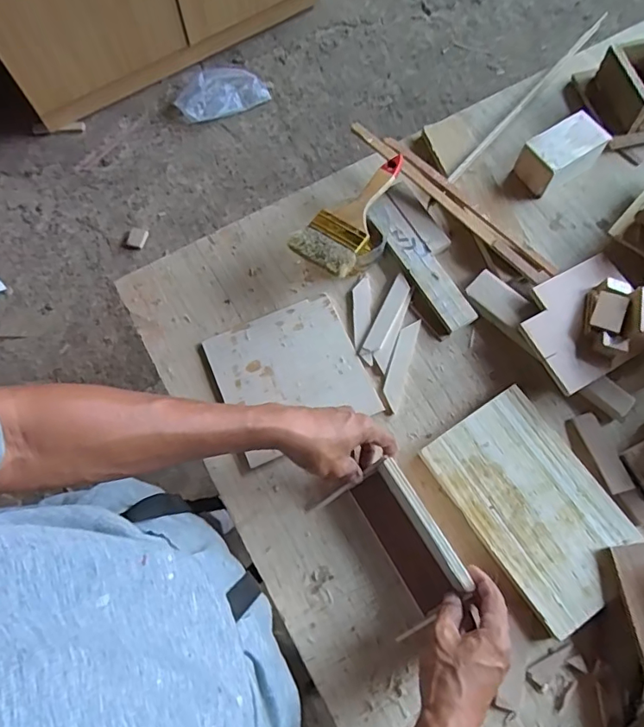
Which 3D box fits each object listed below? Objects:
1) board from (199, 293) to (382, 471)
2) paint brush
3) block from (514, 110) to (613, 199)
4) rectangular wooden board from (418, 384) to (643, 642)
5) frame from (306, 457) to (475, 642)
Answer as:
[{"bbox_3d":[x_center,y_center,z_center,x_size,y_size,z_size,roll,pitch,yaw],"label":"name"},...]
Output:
[{"bbox_3d":[-0.039,0.012,0.617,0.171,0.005,0.170,-23,70,-8],"label":"board"},{"bbox_3d":[0.040,-0.195,0.630,0.080,0.015,0.182,30,74,10],"label":"paint brush"},{"bbox_3d":[0.331,-0.291,0.696,0.112,0.056,0.069,-30,72,-11],"label":"block"},{"bbox_3d":[0.234,0.155,0.557,0.143,0.020,0.228,-32,72,-11],"label":"rectangular wooden board"},{"bbox_3d":[0.076,0.194,0.538,0.094,0.056,0.161,-31,72,-11],"label":"frame"}]

